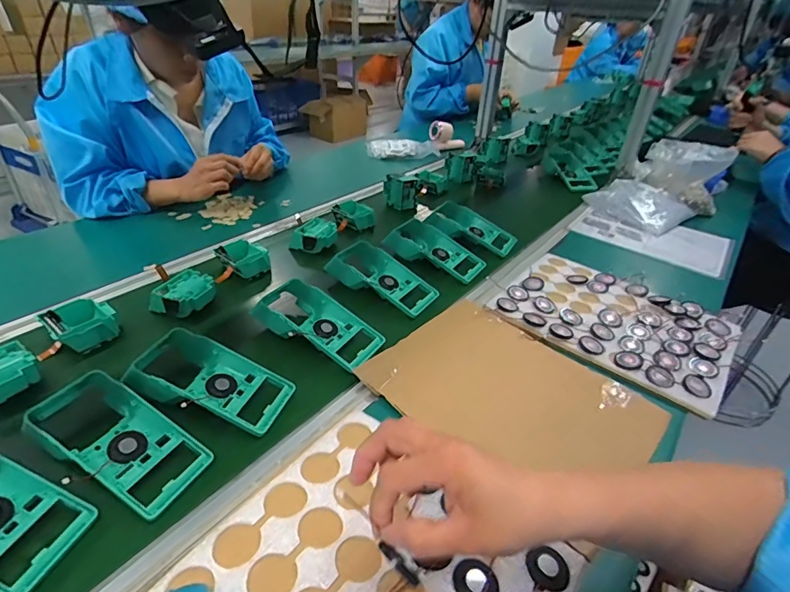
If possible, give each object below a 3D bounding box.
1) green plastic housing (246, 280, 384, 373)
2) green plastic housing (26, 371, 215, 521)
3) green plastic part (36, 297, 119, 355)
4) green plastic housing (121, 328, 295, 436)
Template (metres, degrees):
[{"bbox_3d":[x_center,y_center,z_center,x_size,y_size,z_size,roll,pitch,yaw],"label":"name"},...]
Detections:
[{"bbox_3d":[-0.112,0.041,0.626,0.182,0.051,0.100,22,39,24],"label":"green plastic housing"},{"bbox_3d":[-0.287,0.147,0.454,0.188,0.053,0.091,19,37,20],"label":"green plastic housing"},{"bbox_3d":[-0.422,0.039,0.600,0.075,0.035,0.072,-26,44,-36],"label":"green plastic part"},{"bbox_3d":[-0.218,0.099,0.522,0.181,0.045,0.096,11,35,11],"label":"green plastic housing"}]

